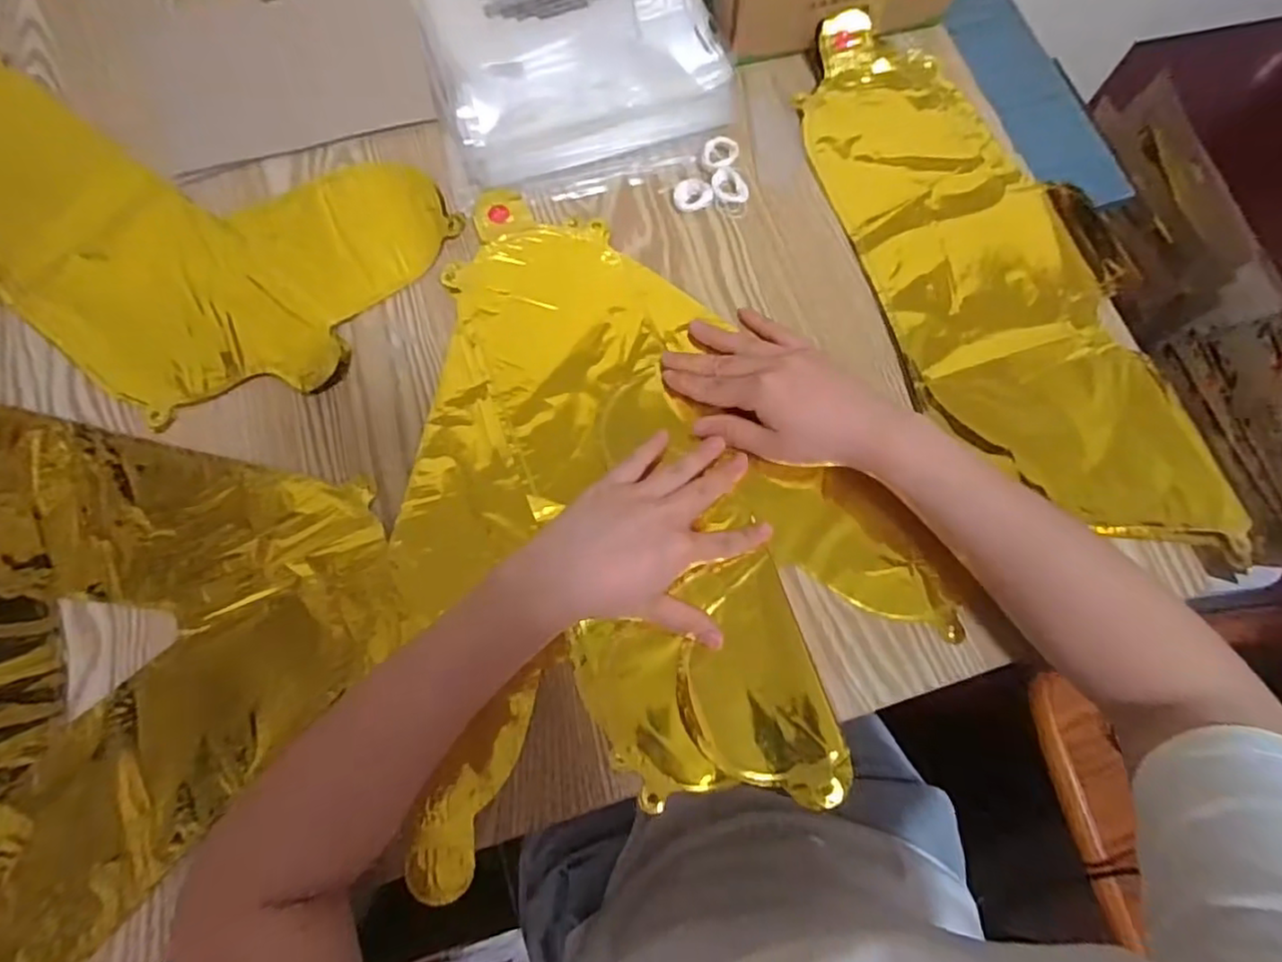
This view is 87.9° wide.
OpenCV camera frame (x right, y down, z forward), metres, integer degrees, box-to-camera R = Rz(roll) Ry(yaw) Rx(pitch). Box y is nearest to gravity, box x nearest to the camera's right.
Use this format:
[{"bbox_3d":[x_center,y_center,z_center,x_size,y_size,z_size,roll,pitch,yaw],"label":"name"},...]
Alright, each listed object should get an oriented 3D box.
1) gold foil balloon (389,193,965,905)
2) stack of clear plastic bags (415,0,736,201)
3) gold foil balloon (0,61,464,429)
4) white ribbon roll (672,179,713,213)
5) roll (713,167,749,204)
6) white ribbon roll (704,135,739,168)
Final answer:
[{"bbox_3d":[0.001,-0.005,0.428,0.327,0.018,0.405,-12,73,-4],"label":"gold foil balloon"},{"bbox_3d":[-0.057,-0.354,0.521,0.213,0.023,0.286,-17,74,-6],"label":"stack of clear plastic bags"},{"bbox_3d":[-0.352,-0.201,0.477,0.388,0.007,0.230,33,75,9],"label":"gold foil balloon"},{"bbox_3d":[0.037,-0.206,0.477,0.027,0.007,0.023,-15,73,-5],"label":"white ribbon roll"},{"bbox_3d":[0.065,-0.213,0.479,0.026,0.009,0.026,0,73,0],"label":"roll"},{"bbox_3d":[0.059,-0.241,0.484,0.025,0.007,0.023,0,73,0],"label":"white ribbon roll"}]

